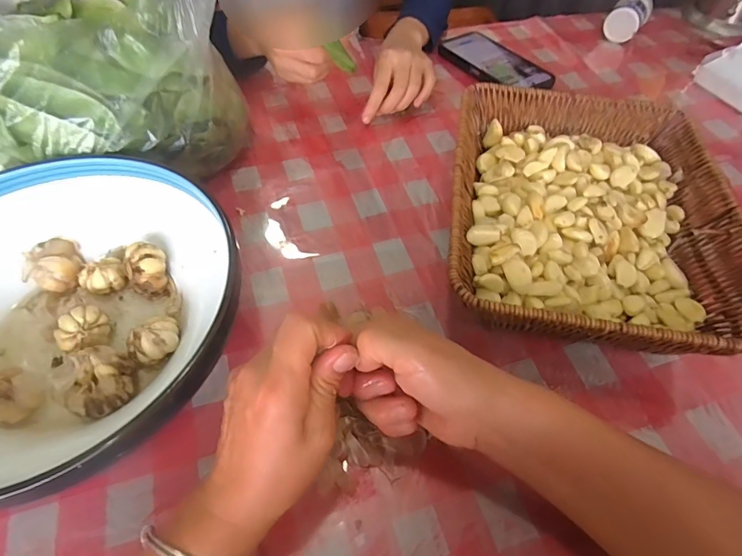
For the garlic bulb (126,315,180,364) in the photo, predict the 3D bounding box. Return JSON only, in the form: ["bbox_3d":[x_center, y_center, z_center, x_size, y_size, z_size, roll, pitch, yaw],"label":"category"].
[{"bbox_3d":[-0.161,0.049,0.325,0.035,0.029,0.025,-26,58,-18],"label":"garlic bulb"}]

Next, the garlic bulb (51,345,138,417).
[{"bbox_3d":[-0.191,0.072,0.302,0.044,0.039,0.043,0,54,0],"label":"garlic bulb"}]

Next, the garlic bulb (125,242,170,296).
[{"bbox_3d":[-0.182,-0.005,0.356,0.031,0.039,0.032,0,54,0],"label":"garlic bulb"}]

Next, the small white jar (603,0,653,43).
[{"bbox_3d":[0.393,-0.398,0.663,0.058,0.056,0.053,24,57,16],"label":"small white jar"}]

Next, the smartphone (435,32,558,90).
[{"bbox_3d":[0.177,-0.310,0.618,0.088,0.013,0.168,-27,58,-19],"label":"smartphone"}]

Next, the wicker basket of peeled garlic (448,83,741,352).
[{"bbox_3d":[0.191,-0.058,0.397,0.233,0.073,0.287,8,54,5],"label":"wicker basket of peeled garlic"}]

